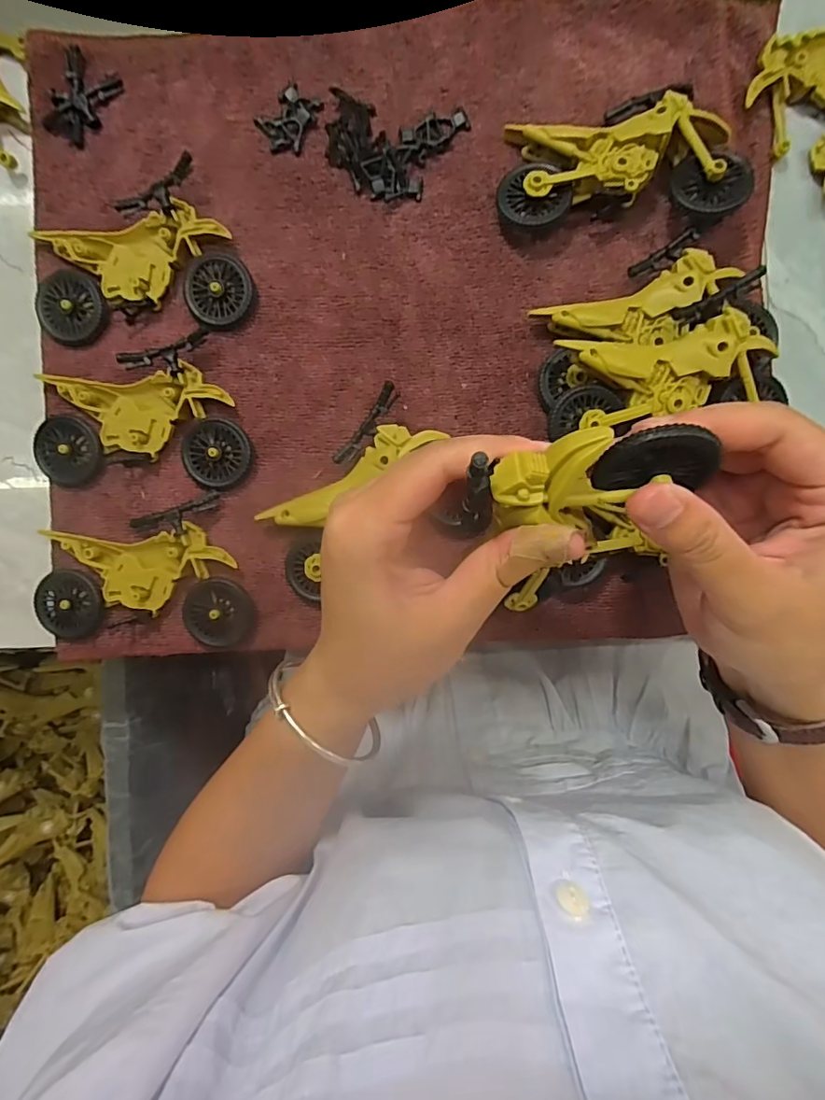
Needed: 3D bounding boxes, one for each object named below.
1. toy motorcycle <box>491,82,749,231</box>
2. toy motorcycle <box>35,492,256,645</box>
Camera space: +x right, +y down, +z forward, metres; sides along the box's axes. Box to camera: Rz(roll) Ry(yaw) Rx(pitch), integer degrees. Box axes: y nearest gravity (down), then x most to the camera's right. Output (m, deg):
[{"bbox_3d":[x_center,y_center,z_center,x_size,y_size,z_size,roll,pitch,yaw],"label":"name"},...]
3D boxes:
[{"bbox_3d":[0.104,-0.197,0.259,0.113,0.028,0.065,3,92,2],"label":"toy motorcycle"},{"bbox_3d":[-0.148,0.017,0.283,0.113,0.014,0.075,-7,91,2],"label":"toy motorcycle"}]

